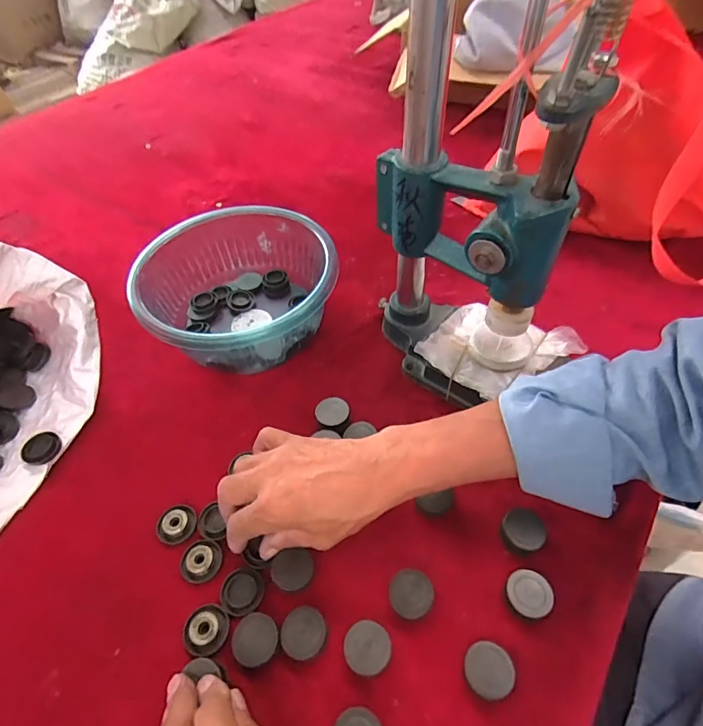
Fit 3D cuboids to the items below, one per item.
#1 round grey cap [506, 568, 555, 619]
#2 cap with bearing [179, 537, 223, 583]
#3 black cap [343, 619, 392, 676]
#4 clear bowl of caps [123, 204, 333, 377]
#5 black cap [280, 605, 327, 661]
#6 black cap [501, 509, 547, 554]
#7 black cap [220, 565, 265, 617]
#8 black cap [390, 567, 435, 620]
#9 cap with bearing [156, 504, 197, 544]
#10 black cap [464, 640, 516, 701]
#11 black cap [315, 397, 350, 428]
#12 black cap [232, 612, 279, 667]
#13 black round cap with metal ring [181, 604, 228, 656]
[{"bbox_3d":[0.133,0.173,0.333,0.034,0.009,0.032,-1,51,2],"label":"round grey cap"},{"bbox_3d":[-0.120,0.159,0.357,0.029,0.009,0.032,8,52,9],"label":"cap with bearing"},{"bbox_3d":[0.012,0.200,0.312,0.032,0.015,0.032,-1,51,2],"label":"black cap"},{"bbox_3d":[-0.122,-0.076,0.495,0.193,0.089,0.198,-1,51,2],"label":"clear bowl of caps"},{"bbox_3d":[-0.034,0.194,0.321,0.030,0.008,0.032,-1,51,2],"label":"black cap"},{"bbox_3d":[0.138,0.134,0.356,0.033,0.014,0.031,-1,51,2],"label":"black cap"},{"bbox_3d":[-0.084,0.177,0.345,0.032,0.004,0.034,-1,51,2],"label":"black cap"},{"bbox_3d":[0.045,0.174,0.334,0.031,0.013,0.032,-1,51,2],"label":"black cap"},{"bbox_3d":[-0.149,0.135,0.377,0.031,0.010,0.028,-25,54,-17],"label":"cap with bearing"},{"bbox_3d":[0.094,0.210,0.305,0.032,0.010,0.032,-1,51,2],"label":"black cap"},{"bbox_3d":[-0.018,0.049,0.430,0.032,0.012,0.033,-1,51,2],"label":"black cap"},{"bbox_3d":[-0.069,0.199,0.321,0.032,0.009,0.032,-1,51,2],"label":"black cap"},{"bbox_3d":[-0.108,0.197,0.329,0.029,0.009,0.032,9,52,10],"label":"black round cap with metal ring"}]

